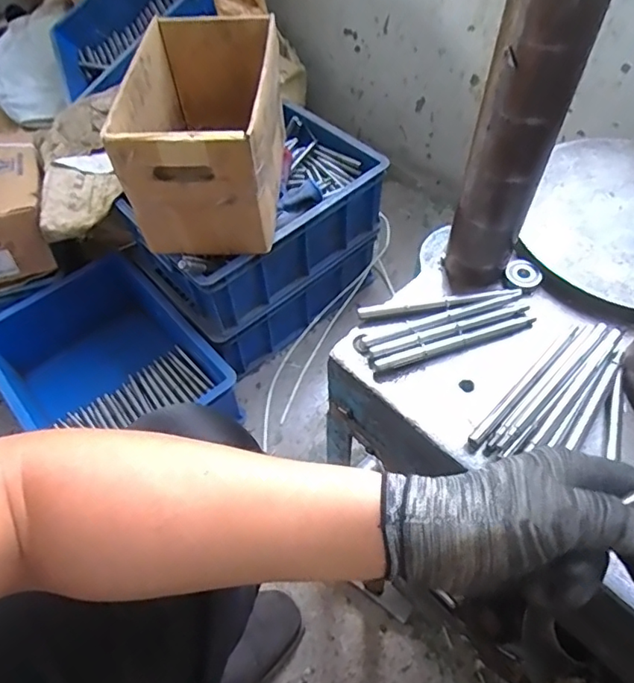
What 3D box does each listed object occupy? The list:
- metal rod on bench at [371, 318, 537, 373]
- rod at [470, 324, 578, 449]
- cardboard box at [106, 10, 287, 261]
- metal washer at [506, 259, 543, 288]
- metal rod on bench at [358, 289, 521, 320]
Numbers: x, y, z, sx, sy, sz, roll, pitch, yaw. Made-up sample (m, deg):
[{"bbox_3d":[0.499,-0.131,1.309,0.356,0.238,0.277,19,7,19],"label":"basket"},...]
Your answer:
[{"bbox_3d":[0.131,0.002,0.494,0.164,0.010,0.012,-15,57,-9],"label":"metal rod on bench"},{"bbox_3d":[0.187,0.035,0.467,0.011,0.008,0.166,39,65,24],"label":"rod"},{"bbox_3d":[-0.156,-0.320,0.799,0.195,0.195,0.314,2,56,3],"label":"cardboard box"},{"bbox_3d":[0.210,-0.068,0.534,0.030,0.005,0.034,-38,65,-2],"label":"metal washer"},{"bbox_3d":[0.119,-0.035,0.510,0.157,0.010,0.015,-7,56,-3],"label":"metal rod on bench"}]

